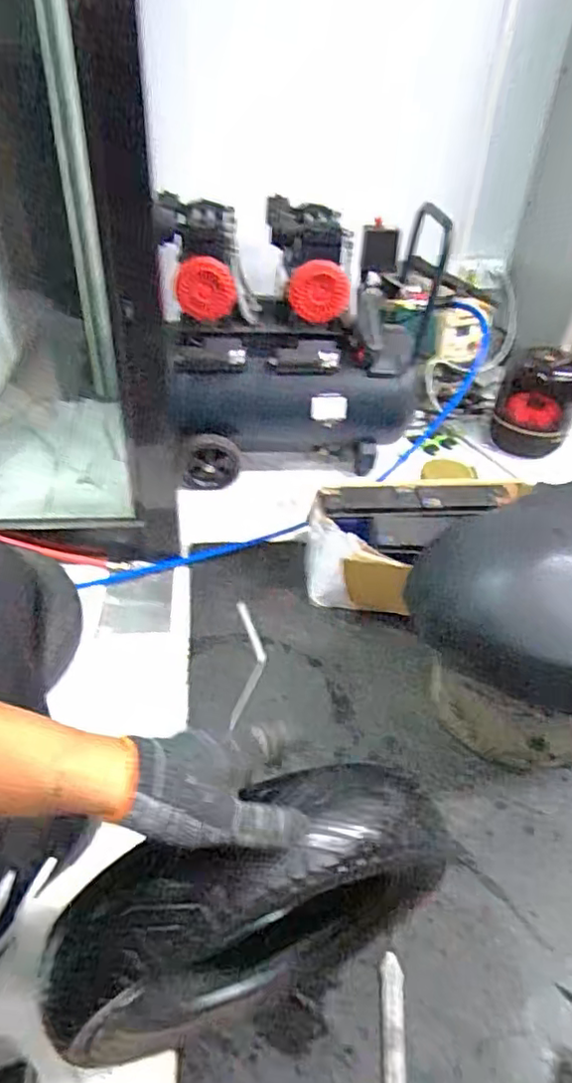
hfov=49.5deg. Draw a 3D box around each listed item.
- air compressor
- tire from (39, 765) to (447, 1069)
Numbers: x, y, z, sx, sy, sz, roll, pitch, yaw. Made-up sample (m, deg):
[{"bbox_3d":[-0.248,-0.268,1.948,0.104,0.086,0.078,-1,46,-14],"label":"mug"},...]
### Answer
[{"bbox_3d":[0.053,-0.472,1.447,0.656,0.546,0.397,-5,42,-6],"label":"air compressor"},{"bbox_3d":[-0.033,0.354,0.563,0.306,0.368,0.077,-15,44,-17],"label":"tire"}]

